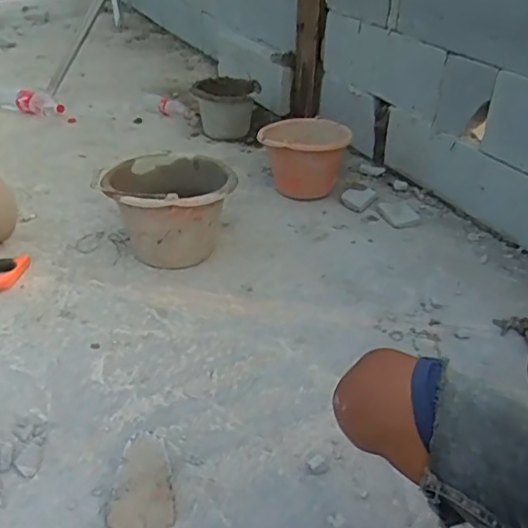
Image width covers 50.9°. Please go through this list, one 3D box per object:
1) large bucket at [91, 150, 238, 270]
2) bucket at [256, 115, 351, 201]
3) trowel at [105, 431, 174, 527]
[{"bbox_3d":[-0.221,-0.115,1.305,0.290,0.224,0.250,2,34,1],"label":"large bucket"},{"bbox_3d":[0.113,-0.297,1.577,0.226,0.200,0.226,1,34,0],"label":"bucket"},{"bbox_3d":[-0.164,0.360,0.735,0.092,0.070,0.270,-6,35,-10],"label":"trowel"}]

